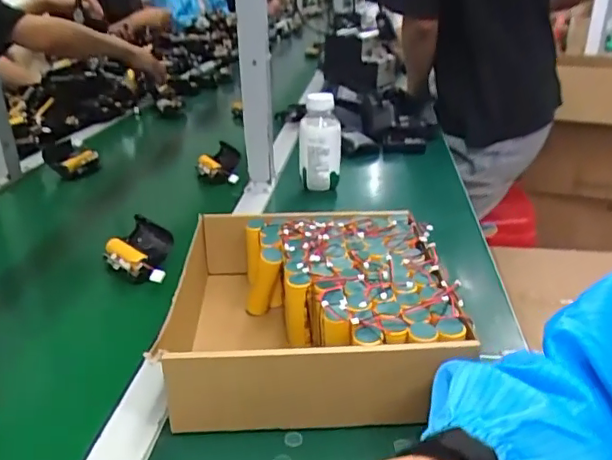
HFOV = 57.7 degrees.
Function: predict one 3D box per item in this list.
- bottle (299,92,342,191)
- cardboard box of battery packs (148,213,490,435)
[{"bbox_3d":[0.022,-0.125,0.828,0.062,0.151,0.050,4,22,4],"label":"bottle"},{"bbox_3d":[0.006,0.066,0.502,0.220,0.083,0.234,-1,25,-1],"label":"cardboard box of battery packs"}]

